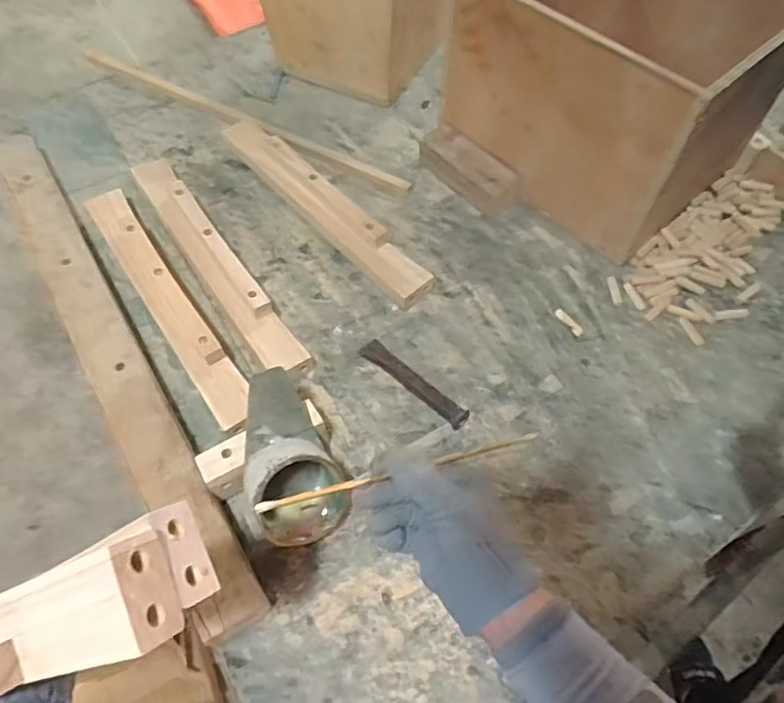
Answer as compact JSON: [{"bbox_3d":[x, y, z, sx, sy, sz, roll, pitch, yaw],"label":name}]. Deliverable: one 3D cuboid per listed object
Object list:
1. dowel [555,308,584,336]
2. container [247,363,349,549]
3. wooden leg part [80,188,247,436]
[{"bbox_3d":[0.200,-0.033,0.671,0.012,0.009,0.039,-33,66,-20],"label":"dowel"},{"bbox_3d":[-0.092,0.099,0.543,0.083,0.097,0.133,-19,61,-11],"label":"container"},{"bbox_3d":[-0.256,-0.067,0.658,0.048,0.034,0.378,-31,64,-17],"label":"wooden leg part"}]

